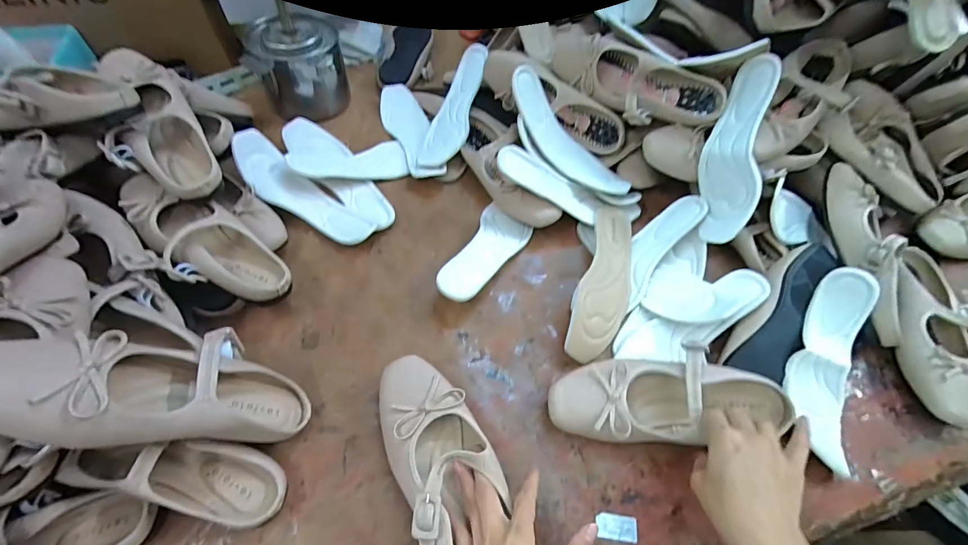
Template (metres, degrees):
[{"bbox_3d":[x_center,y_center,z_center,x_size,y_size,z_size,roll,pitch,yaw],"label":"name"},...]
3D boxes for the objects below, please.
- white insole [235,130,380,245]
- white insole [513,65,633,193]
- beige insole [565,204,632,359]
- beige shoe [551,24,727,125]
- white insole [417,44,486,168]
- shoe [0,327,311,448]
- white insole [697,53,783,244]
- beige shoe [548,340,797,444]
[{"bbox_3d":[-0.248,-0.105,0.558,0.211,0.039,0.068,37,62,0],"label":"white insole"},{"bbox_3d":[0.113,-0.189,0.587,0.065,0.029,0.222,-41,92,-25],"label":"white insole"},{"bbox_3d":[0.156,0.004,0.527,0.073,0.024,0.231,27,61,-8],"label":"beige insole"},{"bbox_3d":[0.199,-0.261,0.560,0.244,0.066,0.073,31,61,15],"label":"beige shoe"},{"bbox_3d":[-0.046,-0.262,0.658,0.068,0.038,0.238,16,72,6],"label":"white insole"},{"bbox_3d":[-0.261,0.096,0.346,0.053,0.238,0.091,-31,57,23],"label":"shoe"},{"bbox_3d":[0.310,-0.150,0.515,0.016,0.075,0.219,5,93,-37],"label":"white insole"},{"bbox_3d":[0.191,0.130,0.429,0.236,0.061,0.083,-3,58,-3],"label":"beige shoe"}]

